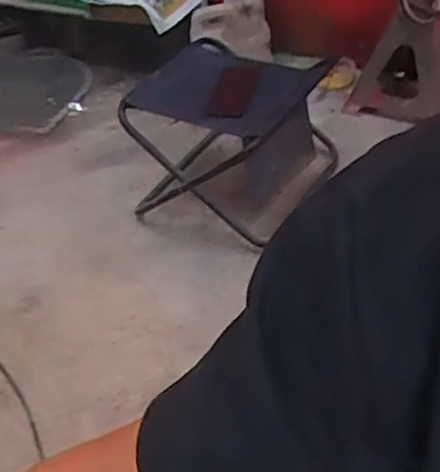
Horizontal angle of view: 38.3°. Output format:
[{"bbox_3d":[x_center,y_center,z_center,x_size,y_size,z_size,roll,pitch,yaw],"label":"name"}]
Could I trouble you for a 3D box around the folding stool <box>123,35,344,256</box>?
[{"bbox_3d":[0.023,-0.213,1.349,0.317,0.274,0.449,17,46,26],"label":"folding stool"}]

